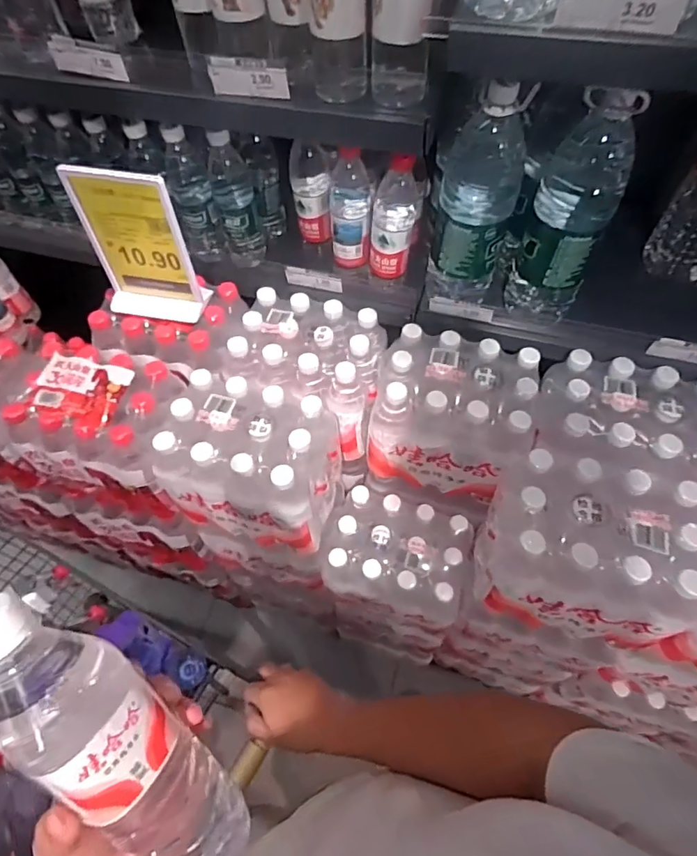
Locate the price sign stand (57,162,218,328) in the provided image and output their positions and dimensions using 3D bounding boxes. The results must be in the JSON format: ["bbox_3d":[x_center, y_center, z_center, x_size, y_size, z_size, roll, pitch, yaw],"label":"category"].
[{"bbox_3d":[-0.327,-0.275,0.757,0.163,0.226,0.075,11,61,9],"label":"price sign stand"}]

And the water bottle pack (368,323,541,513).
[{"bbox_3d":[0.171,-0.008,0.850,0.262,0.261,0.196,21,63,14],"label":"water bottle pack"}]

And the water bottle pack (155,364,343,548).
[{"bbox_3d":[-0.154,0.051,0.798,0.257,0.205,0.197,15,62,11],"label":"water bottle pack"}]

